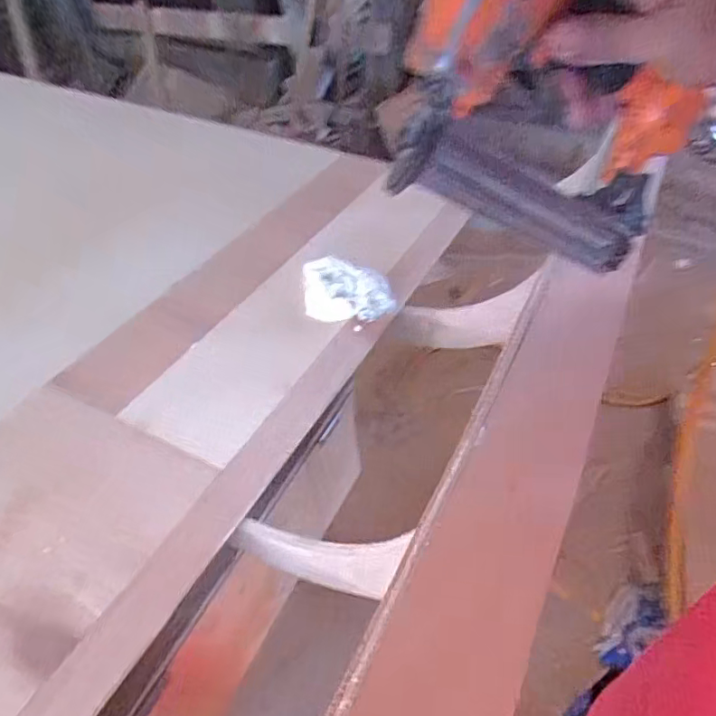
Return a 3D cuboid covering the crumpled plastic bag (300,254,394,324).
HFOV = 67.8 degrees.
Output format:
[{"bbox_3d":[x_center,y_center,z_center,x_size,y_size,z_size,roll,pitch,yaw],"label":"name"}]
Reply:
[{"bbox_3d":[-0.018,-0.096,0.790,0.147,0.052,0.102,17,46,16],"label":"crumpled plastic bag"}]

